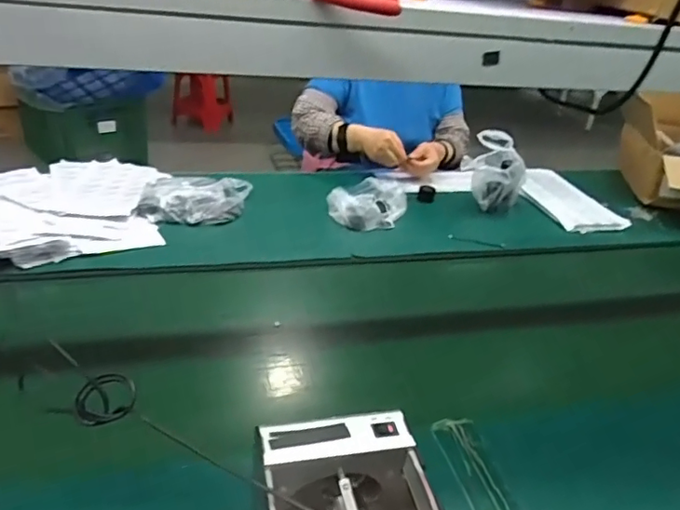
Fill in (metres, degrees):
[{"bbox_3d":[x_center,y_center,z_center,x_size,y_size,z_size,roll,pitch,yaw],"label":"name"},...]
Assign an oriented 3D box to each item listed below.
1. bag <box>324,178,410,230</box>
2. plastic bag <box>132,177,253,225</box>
[{"bbox_3d":[0.061,-0.117,1.214,0.151,0.055,0.187,16,30,17],"label":"bag"},{"bbox_3d":[-0.283,-0.112,1.107,0.222,0.049,0.137,-4,30,-17],"label":"plastic bag"}]

